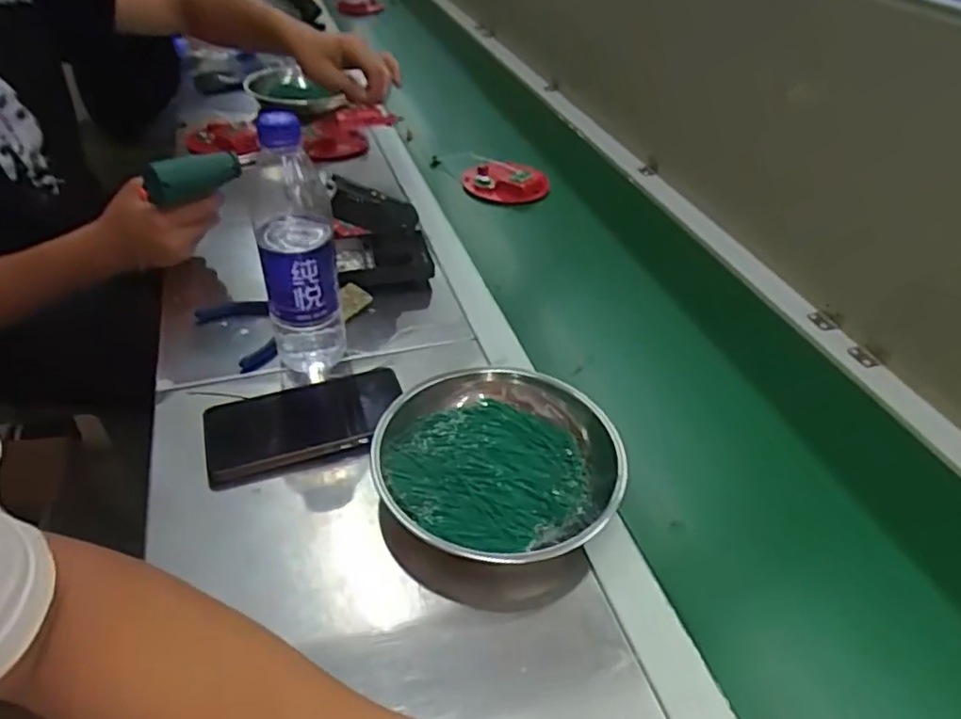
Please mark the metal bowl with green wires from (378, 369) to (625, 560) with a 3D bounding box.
[{"bbox_3d":[0.013,0.080,0.500,0.177,0.050,0.185,2,40,-2],"label":"metal bowl with green wires"}]

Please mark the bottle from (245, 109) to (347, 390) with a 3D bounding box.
[{"bbox_3d":[-0.157,-0.088,0.551,0.065,0.227,0.061,-8,41,-14],"label":"bottle"}]

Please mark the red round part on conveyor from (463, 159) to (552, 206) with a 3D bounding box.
[{"bbox_3d":[0.036,-0.253,0.919,0.118,0.023,0.095,1,40,-2],"label":"red round part on conveyor"}]

